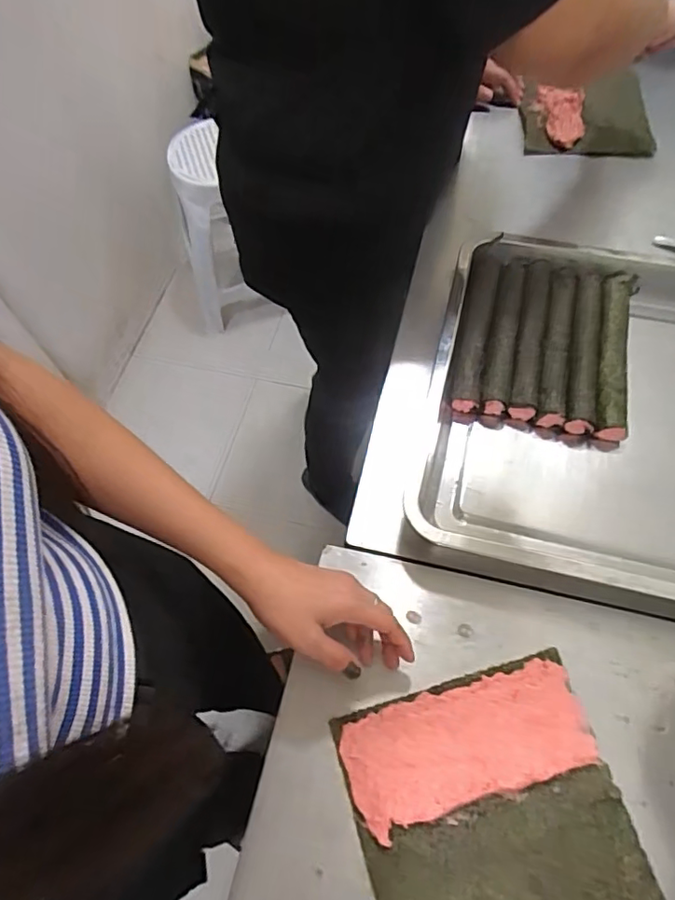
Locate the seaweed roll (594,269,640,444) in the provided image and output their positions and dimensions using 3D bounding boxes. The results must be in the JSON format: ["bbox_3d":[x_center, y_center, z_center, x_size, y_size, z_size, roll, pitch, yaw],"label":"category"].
[{"bbox_3d":[0.292,-0.106,0.589,0.040,0.032,0.203,13,64,10],"label":"seaweed roll"}]

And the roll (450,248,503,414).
[{"bbox_3d":[0.151,-0.136,0.611,0.034,0.027,0.203,11,64,9],"label":"roll"}]

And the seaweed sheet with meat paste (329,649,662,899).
[{"bbox_3d":[0.113,0.269,0.415,0.192,0.011,0.177,-17,62,-5],"label":"seaweed sheet with meat paste"}]

